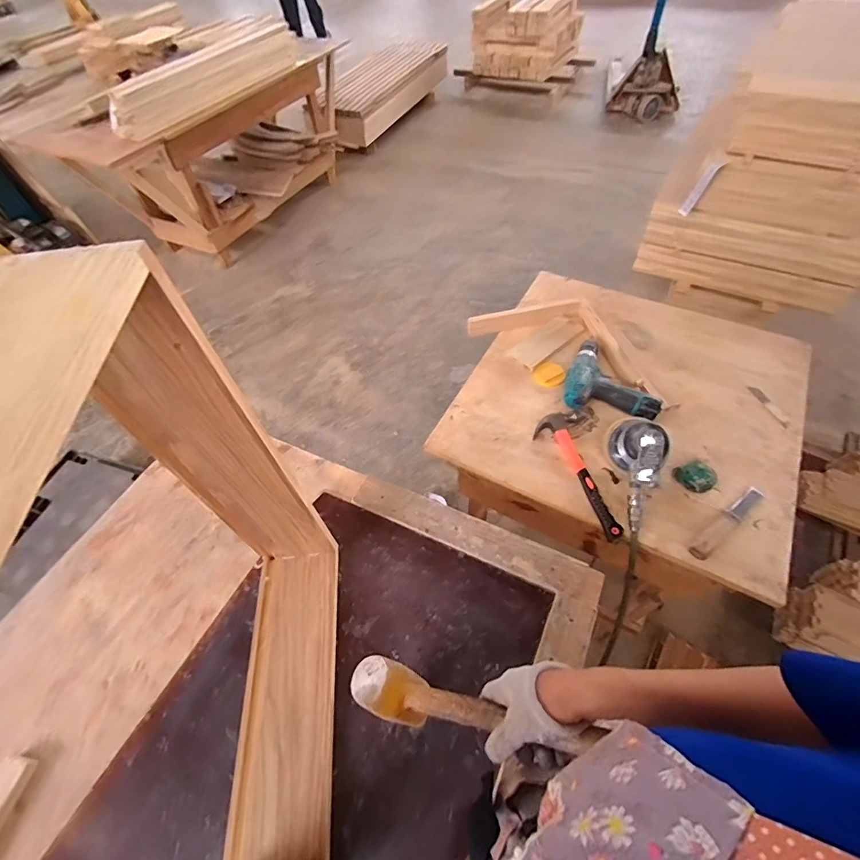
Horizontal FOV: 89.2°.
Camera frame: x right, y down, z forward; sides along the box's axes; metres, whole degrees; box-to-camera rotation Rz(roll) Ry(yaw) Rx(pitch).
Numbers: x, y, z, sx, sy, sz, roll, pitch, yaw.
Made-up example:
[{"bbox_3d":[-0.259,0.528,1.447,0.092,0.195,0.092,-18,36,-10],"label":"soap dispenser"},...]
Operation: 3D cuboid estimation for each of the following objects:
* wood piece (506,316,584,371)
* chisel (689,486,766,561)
[{"bbox_3d":[0.277,-0.214,1.030,0.196,0.015,0.069,-36,60,-20],"label":"wood piece"},{"bbox_3d":[0.528,0.157,0.766,0.207,0.027,0.029,-33,59,-18],"label":"chisel"}]

